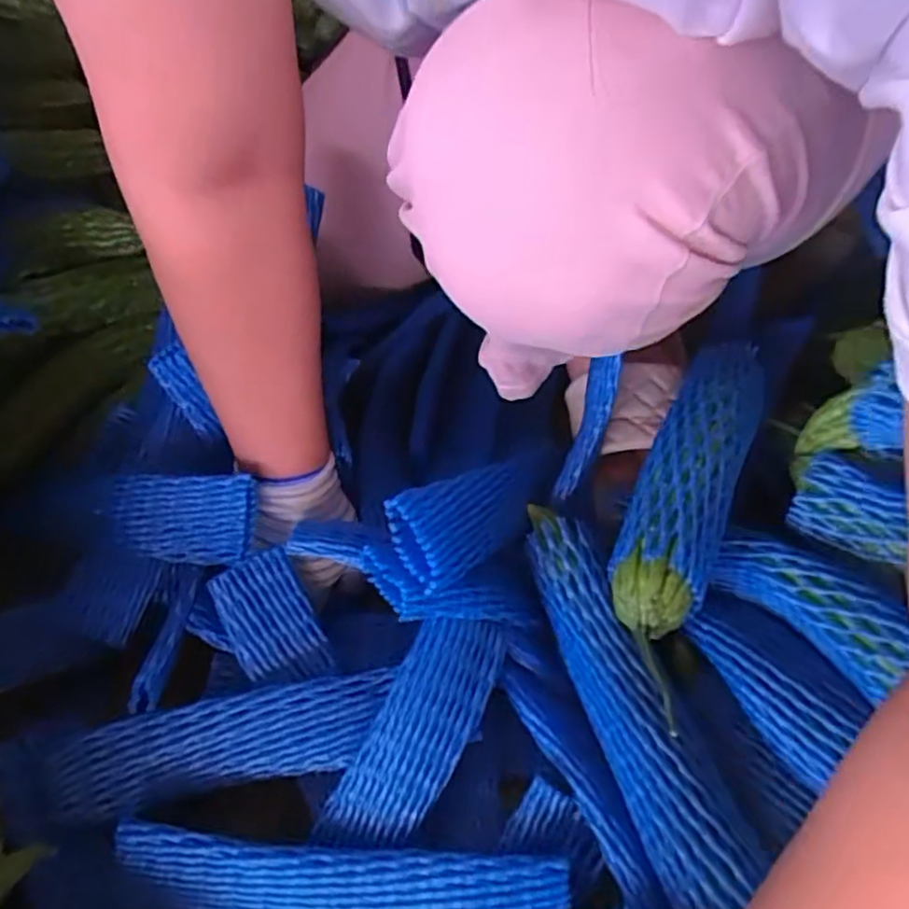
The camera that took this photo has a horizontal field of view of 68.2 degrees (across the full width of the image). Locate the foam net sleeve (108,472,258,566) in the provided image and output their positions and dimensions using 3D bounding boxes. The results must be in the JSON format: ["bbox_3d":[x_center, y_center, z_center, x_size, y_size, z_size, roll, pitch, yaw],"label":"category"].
[{"bbox_3d":[-0.168,0.039,0.412,0.087,0.013,0.052,2,87,7],"label":"foam net sleeve"}]

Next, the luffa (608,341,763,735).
[{"bbox_3d":[0.147,0.029,0.436,0.070,0.050,0.263,19,55,17],"label":"luffa"}]

